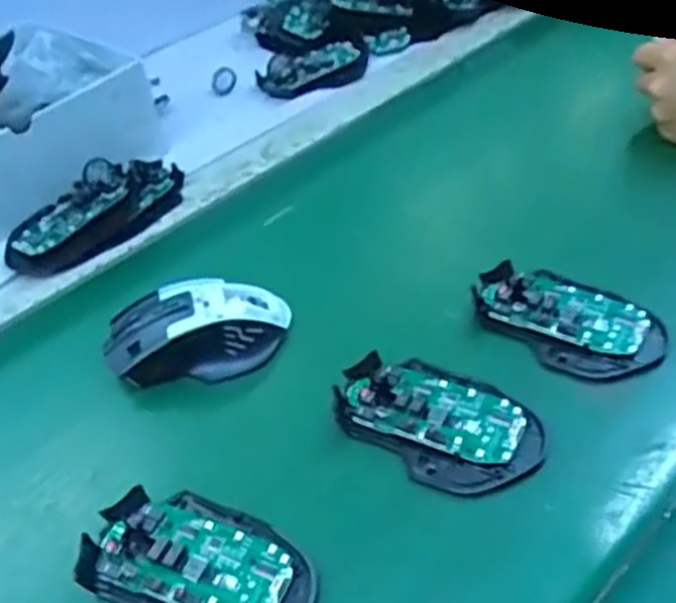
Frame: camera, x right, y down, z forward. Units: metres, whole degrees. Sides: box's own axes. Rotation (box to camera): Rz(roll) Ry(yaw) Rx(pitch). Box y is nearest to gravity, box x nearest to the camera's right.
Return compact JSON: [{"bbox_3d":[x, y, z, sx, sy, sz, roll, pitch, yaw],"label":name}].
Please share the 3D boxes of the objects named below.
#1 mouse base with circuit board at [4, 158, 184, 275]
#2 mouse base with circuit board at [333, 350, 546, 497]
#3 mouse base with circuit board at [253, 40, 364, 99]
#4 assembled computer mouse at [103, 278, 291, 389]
[{"bbox_3d":[-0.186,-0.076,0.607,0.067,0.038,0.154,30,54,35],"label":"mouse base with circuit board"},{"bbox_3d":[0.054,0.062,0.431,0.114,0.016,0.071,19,48,28],"label":"mouse base with circuit board"},{"bbox_3d":[-0.025,-0.224,0.761,0.102,0.023,0.052,-18,42,-11],"label":"mouse base with circuit board"},{"bbox_3d":[-0.086,0.019,0.489,0.111,0.034,0.066,-16,42,-9],"label":"assembled computer mouse"}]

